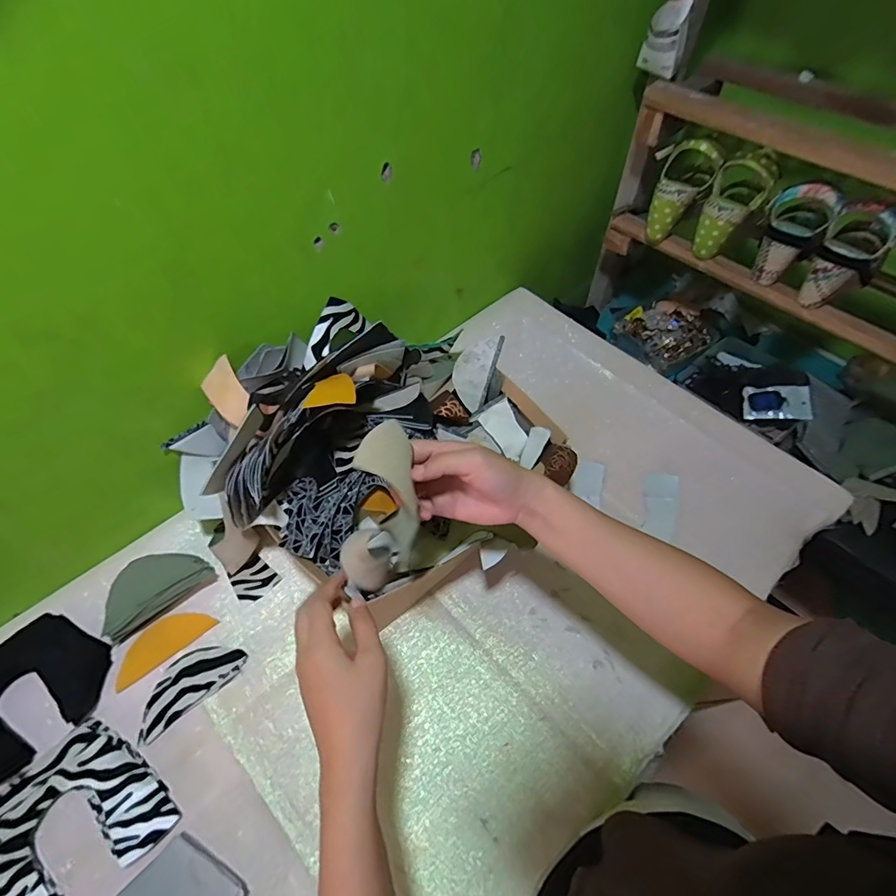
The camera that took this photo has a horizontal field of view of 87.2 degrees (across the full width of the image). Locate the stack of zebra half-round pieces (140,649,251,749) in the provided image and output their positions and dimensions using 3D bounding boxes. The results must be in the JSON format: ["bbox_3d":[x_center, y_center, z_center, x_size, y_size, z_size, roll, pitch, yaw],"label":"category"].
[{"bbox_3d":[-0.289,0.260,0.524,0.117,0.006,0.057,-37,66,-22],"label":"stack of zebra half-round pieces"}]

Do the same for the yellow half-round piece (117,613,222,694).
[{"bbox_3d":[-0.335,0.226,0.554,0.110,0.004,0.048,-34,65,-21],"label":"yellow half-round piece"}]

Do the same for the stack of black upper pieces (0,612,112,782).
[{"bbox_3d":[-0.465,0.268,0.504,0.167,0.023,0.122,-38,67,-23],"label":"stack of black upper pieces"}]

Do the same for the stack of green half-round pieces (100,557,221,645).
[{"bbox_3d":[-0.354,0.168,0.565,0.128,0.035,0.067,-31,64,-20],"label":"stack of green half-round pieces"}]

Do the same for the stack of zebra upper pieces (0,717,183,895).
[{"bbox_3d":[-0.366,0.359,0.449,0.146,0.015,0.155,41,65,21],"label":"stack of zebra upper pieces"}]

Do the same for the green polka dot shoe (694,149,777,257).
[{"bbox_3d":[0.437,-0.374,0.728,0.076,0.135,0.093,28,60,18],"label":"green polka dot shoe"}]

